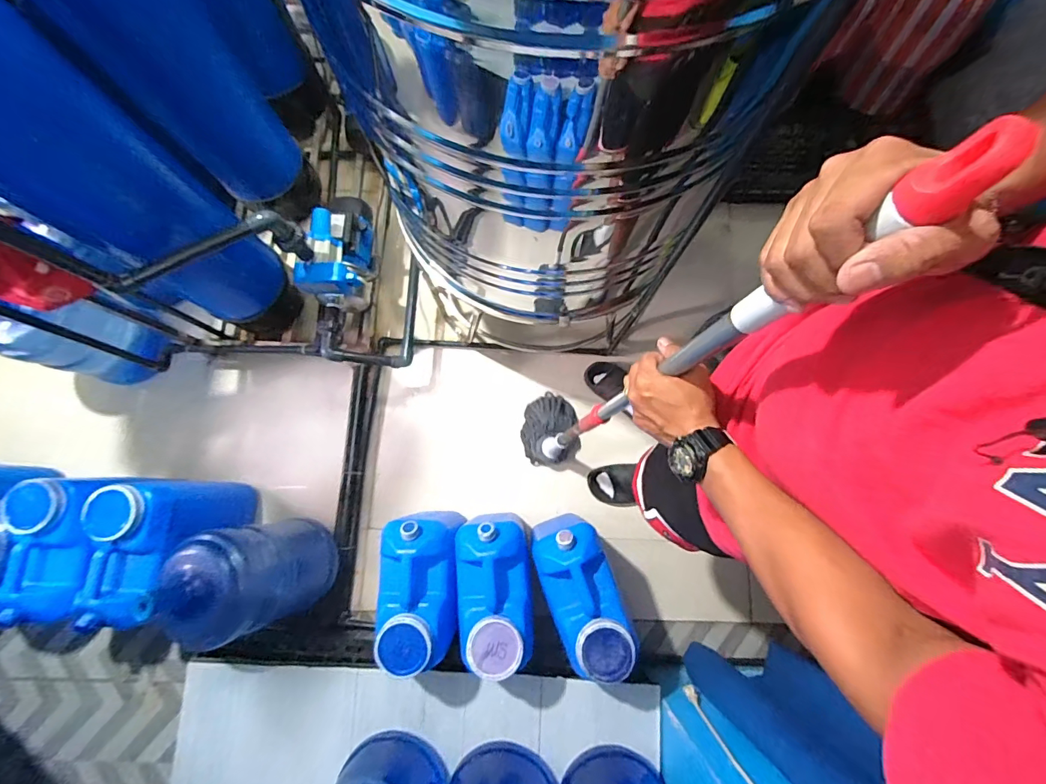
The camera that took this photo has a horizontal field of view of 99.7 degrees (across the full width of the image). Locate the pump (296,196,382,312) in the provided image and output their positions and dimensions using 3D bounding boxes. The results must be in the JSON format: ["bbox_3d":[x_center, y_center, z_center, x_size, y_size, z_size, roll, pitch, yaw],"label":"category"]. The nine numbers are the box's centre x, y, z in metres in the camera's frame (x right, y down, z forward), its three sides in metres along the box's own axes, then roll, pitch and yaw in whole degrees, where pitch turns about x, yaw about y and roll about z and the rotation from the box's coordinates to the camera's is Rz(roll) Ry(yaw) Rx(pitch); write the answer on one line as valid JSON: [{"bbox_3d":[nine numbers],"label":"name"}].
[{"bbox_3d":[-0.535,-0.429,1.286,0.175,0.243,0.333,-6,79,-1],"label":"pump"}]

